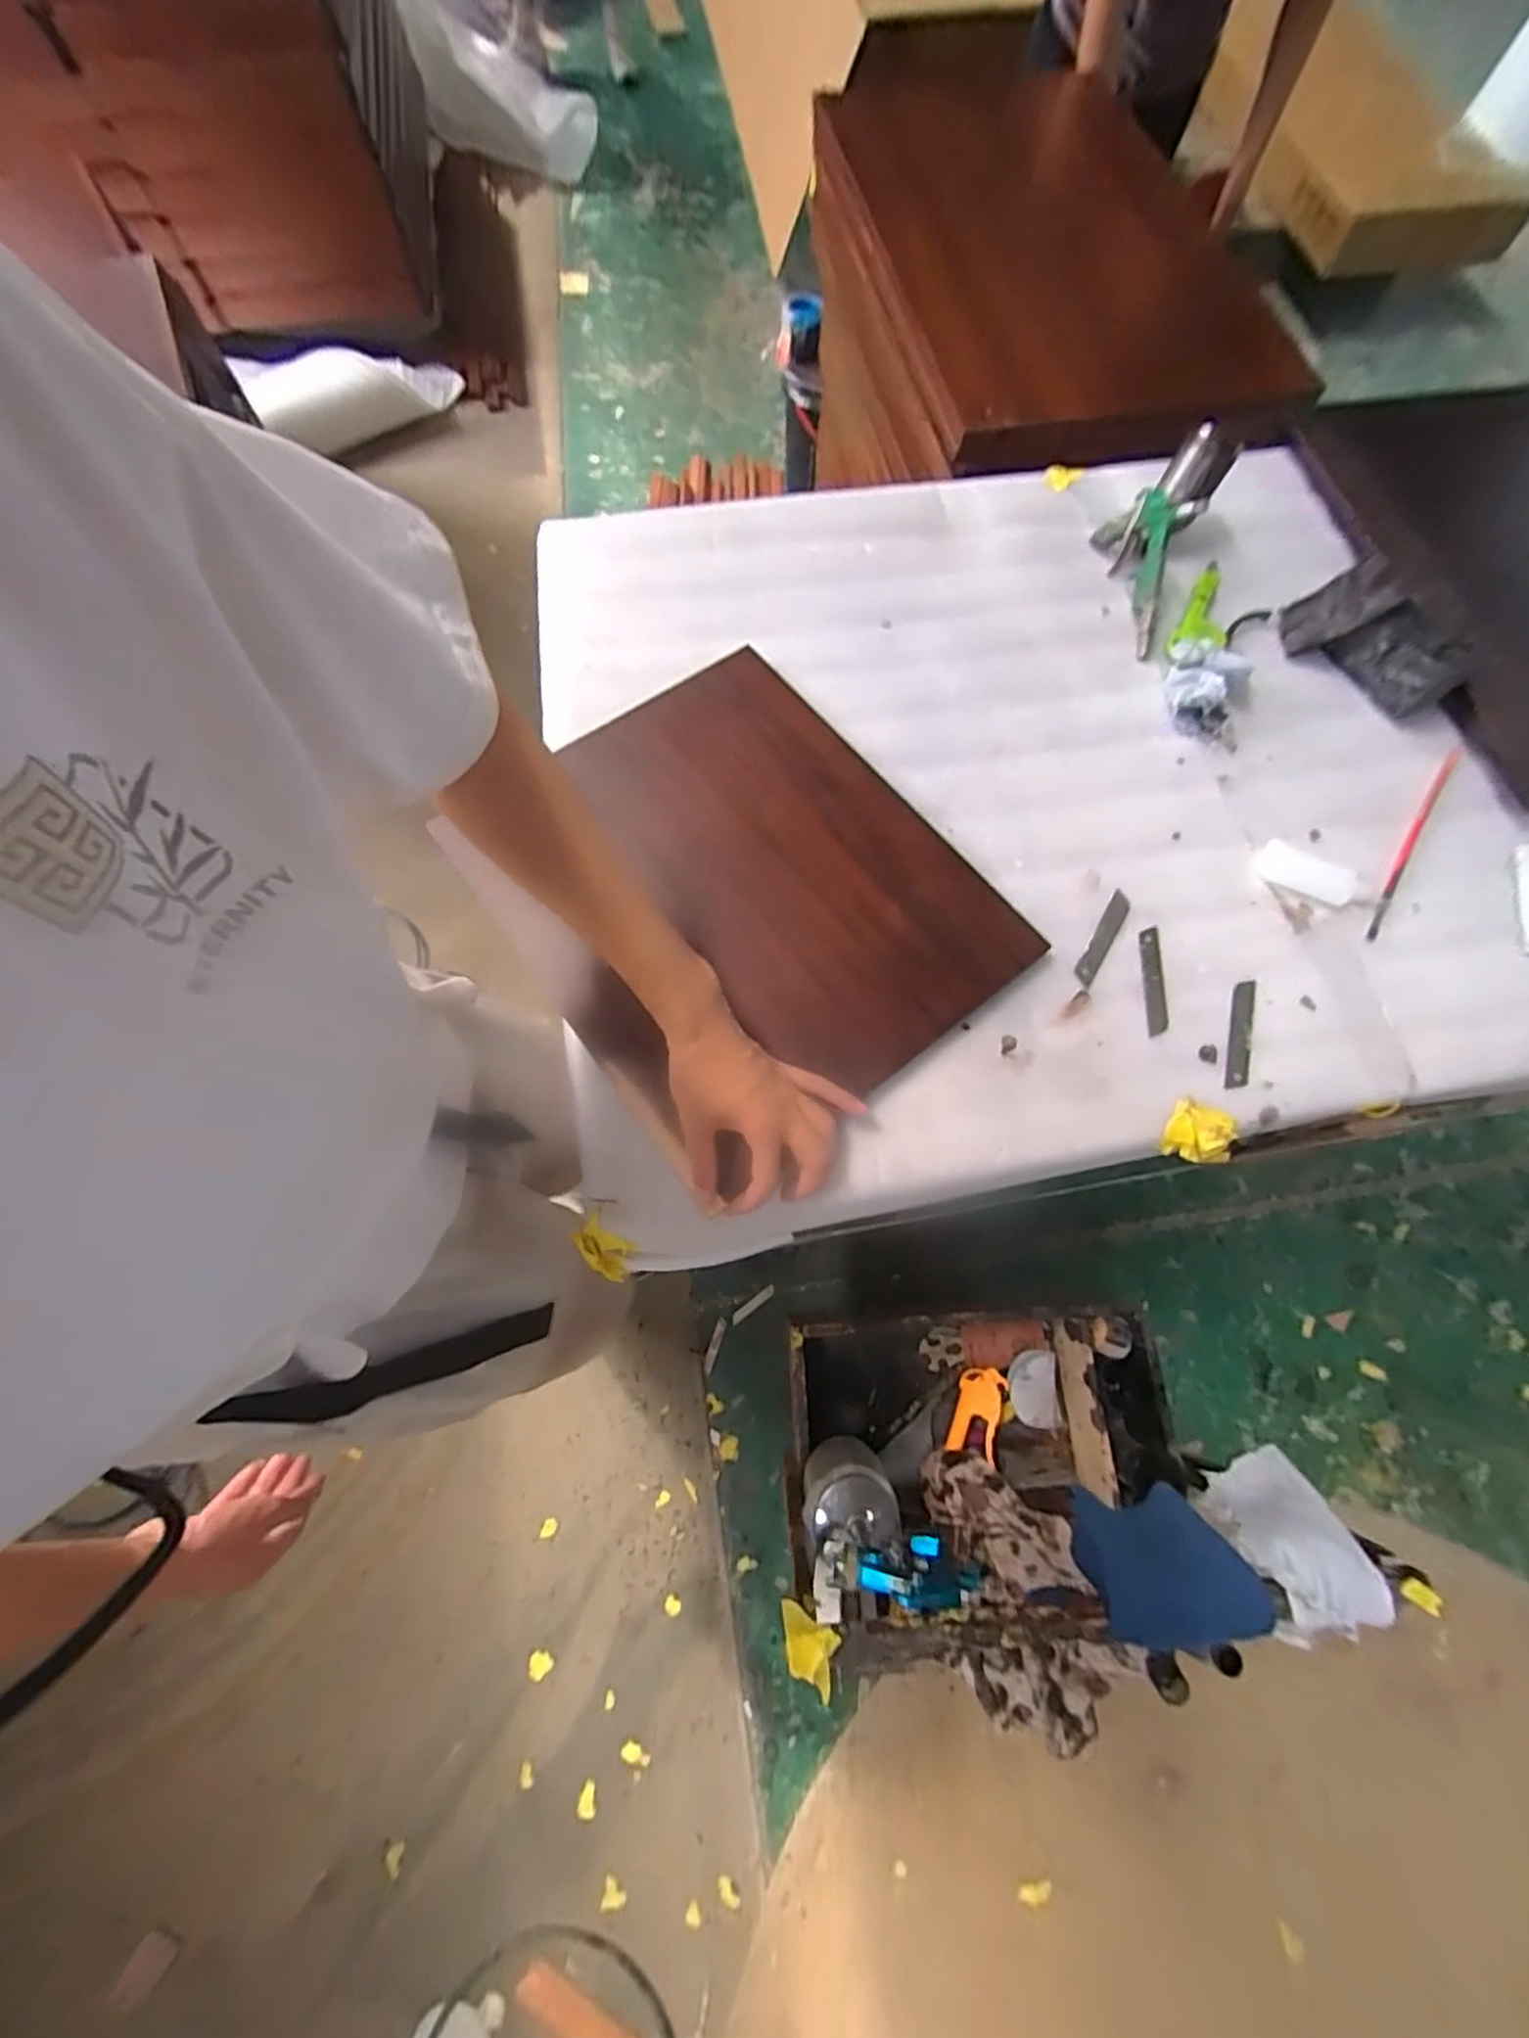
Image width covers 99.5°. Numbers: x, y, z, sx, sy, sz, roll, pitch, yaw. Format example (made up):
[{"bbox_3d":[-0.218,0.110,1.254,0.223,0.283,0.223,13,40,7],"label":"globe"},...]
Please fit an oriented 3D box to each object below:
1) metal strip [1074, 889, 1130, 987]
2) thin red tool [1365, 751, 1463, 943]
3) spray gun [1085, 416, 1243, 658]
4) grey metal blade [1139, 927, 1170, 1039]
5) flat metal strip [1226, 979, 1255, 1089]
[{"bbox_3d":[0.294,-0.070,0.561,0.017,0.004,0.097,32,73,10],"label":"metal strip"},{"bbox_3d":[0.583,-0.160,0.581,0.013,0.004,0.222,33,74,9],"label":"thin red tool"},{"bbox_3d":[0.389,-0.486,0.648,0.091,0.113,0.173,24,73,6],"label":"spray gun"},{"bbox_3d":[0.330,-0.031,0.548,0.018,0.004,0.096,6,71,1],"label":"grey metal blade"},{"bbox_3d":[0.391,0.012,0.530,0.017,0.004,0.095,17,73,4],"label":"flat metal strip"}]

